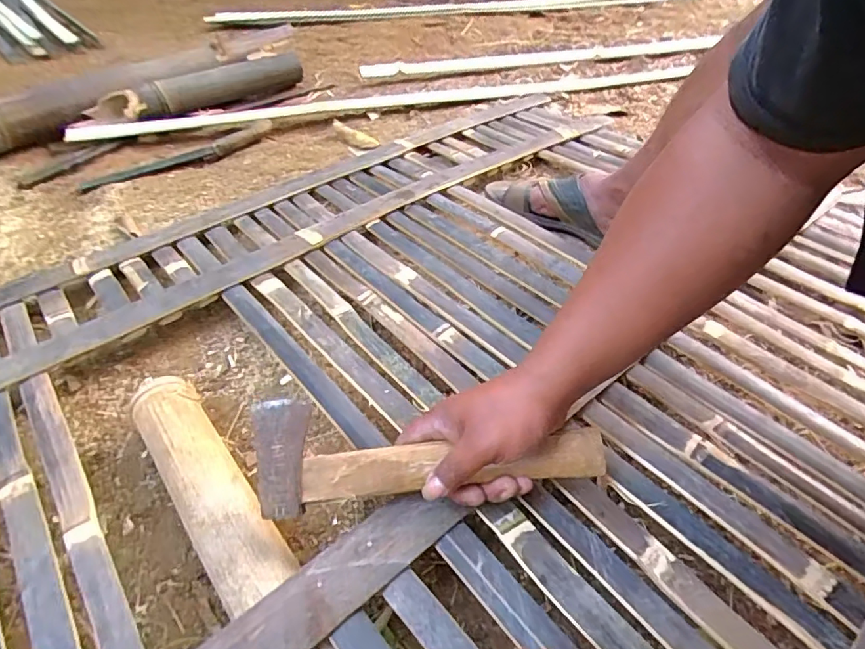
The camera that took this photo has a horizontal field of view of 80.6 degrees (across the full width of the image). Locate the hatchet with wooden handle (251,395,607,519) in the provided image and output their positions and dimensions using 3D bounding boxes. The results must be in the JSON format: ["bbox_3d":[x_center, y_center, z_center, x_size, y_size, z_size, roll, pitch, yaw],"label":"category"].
[{"bbox_3d":[-0.003,0.102,0.412,0.268,0.035,0.083,-2,78,-1],"label":"hatchet with wooden handle"}]

